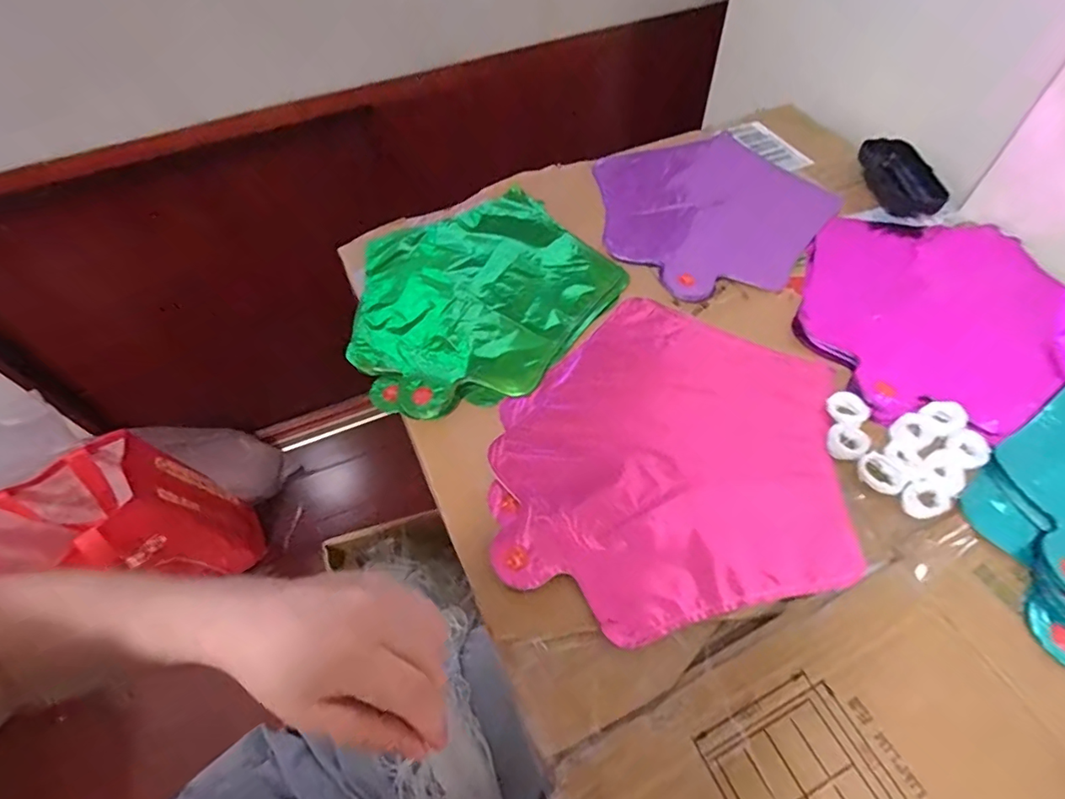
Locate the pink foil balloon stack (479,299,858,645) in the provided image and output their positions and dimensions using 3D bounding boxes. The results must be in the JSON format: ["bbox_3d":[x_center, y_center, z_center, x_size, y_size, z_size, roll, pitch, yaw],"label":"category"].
[{"bbox_3d":[0.096,0.031,0.372,0.231,0.011,0.253,5,57,6],"label":"pink foil balloon stack"}]

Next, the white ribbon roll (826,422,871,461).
[{"bbox_3d":[0.218,0.029,0.359,0.025,0.006,0.028,27,62,19],"label":"white ribbon roll"}]

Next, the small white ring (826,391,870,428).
[{"bbox_3d":[0.226,0.007,0.372,0.025,0.007,0.027,-1,56,2],"label":"small white ring"}]

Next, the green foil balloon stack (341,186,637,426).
[{"bbox_3d":[-0.057,-0.100,0.465,0.236,0.008,0.228,-36,62,-19],"label":"green foil balloon stack"}]

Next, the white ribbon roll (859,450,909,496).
[{"bbox_3d":[0.236,0.050,0.349,0.029,0.006,0.023,33,64,22],"label":"white ribbon roll"}]

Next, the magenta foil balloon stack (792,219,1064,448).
[{"bbox_3d":[0.333,-0.085,0.430,0.249,0.014,0.218,-25,59,-14],"label":"magenta foil balloon stack"}]

